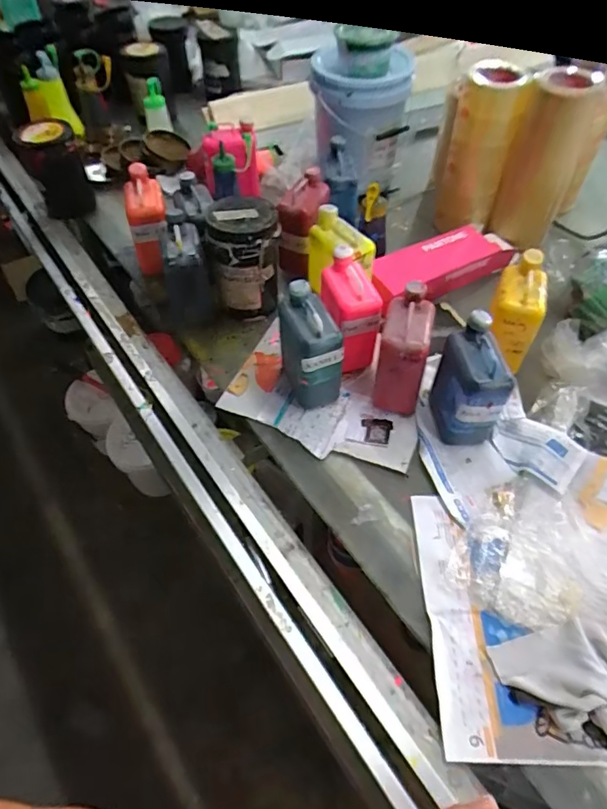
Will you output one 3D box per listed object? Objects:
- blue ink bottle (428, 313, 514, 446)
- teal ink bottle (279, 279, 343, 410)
[{"bbox_3d":[0.231,-0.027,0.718,0.082,0.164,0.109,-9,53,-6],"label":"blue ink bottle"},{"bbox_3d":[0.009,-0.085,0.755,0.079,0.152,0.113,-19,55,-13],"label":"teal ink bottle"}]

